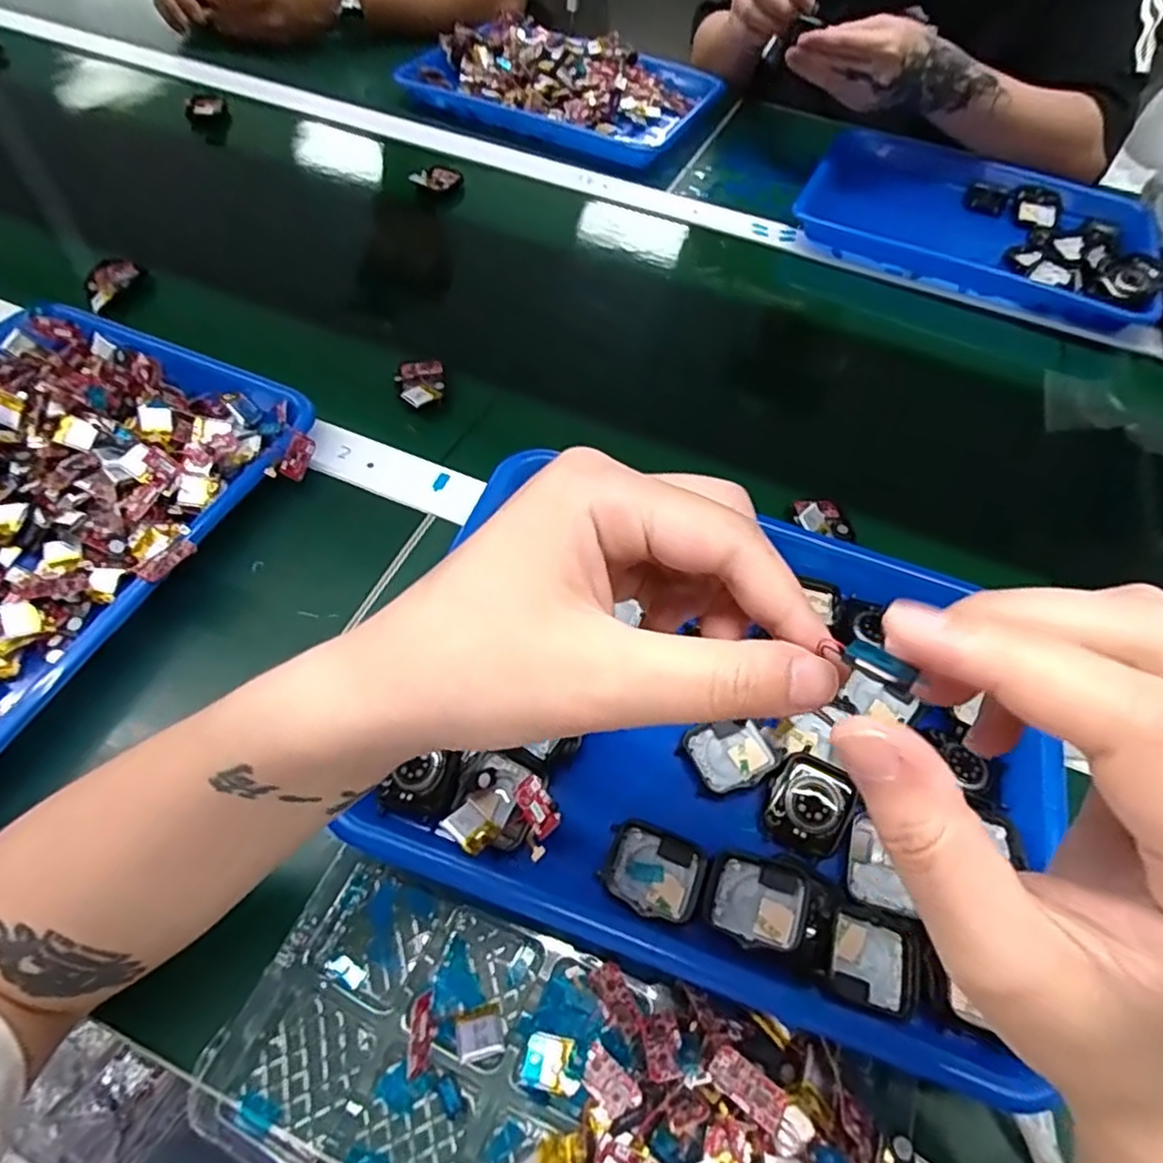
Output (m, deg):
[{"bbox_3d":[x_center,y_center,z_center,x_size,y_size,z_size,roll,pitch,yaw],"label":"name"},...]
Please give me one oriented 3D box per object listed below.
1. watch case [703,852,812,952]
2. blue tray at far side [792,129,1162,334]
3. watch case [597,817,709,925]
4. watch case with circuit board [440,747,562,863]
[{"bbox_3d":[0.076,0.139,0.296,0.039,0.013,0.035,21,56,9],"label":"watch case"},{"bbox_3d":[0.395,-0.367,0.683,0.327,0.037,0.249,25,57,12],"label":"blue tray at far side"},{"bbox_3d":[0.032,0.129,0.307,0.043,0.005,0.036,20,56,9],"label":"watch case"},{"bbox_3d":[-0.034,0.102,0.313,0.046,0.019,0.045,11,55,3],"label":"watch case with circuit board"}]

